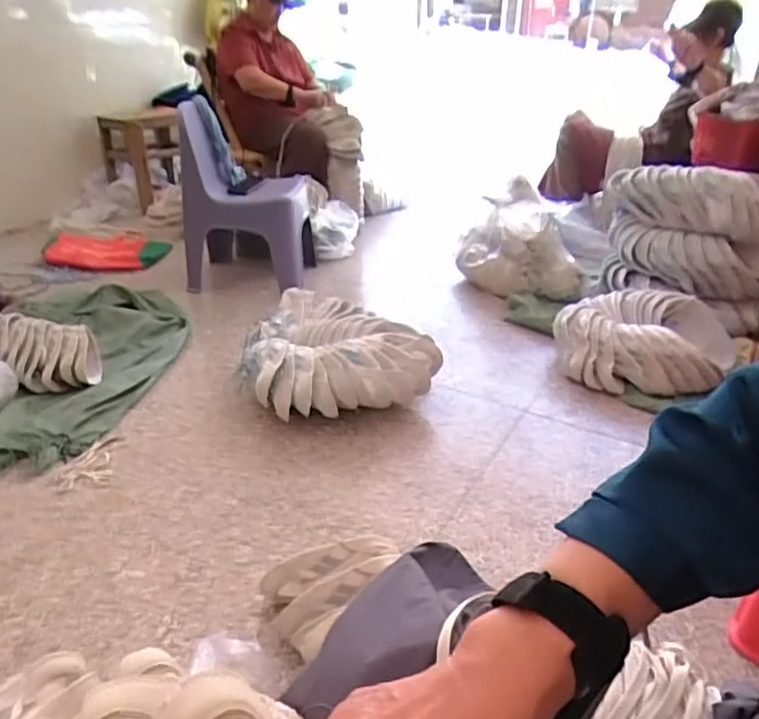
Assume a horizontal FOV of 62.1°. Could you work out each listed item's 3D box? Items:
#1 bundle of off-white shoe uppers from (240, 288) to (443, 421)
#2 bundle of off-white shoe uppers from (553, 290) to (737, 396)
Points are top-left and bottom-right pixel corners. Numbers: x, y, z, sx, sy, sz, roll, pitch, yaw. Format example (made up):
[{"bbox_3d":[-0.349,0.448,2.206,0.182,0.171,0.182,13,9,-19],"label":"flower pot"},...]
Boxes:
[{"bbox_3d":[-0.109,-0.010,1.619,0.481,0.164,0.407,-3,29,-7],"label":"bundle of off-white shoe uppers"},{"bbox_3d":[0.725,-0.051,1.729,0.434,0.168,0.384,16,32,24],"label":"bundle of off-white shoe uppers"}]

